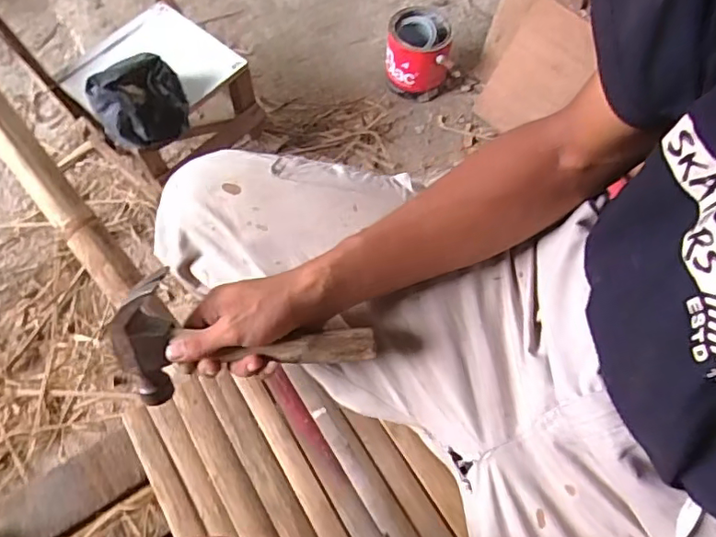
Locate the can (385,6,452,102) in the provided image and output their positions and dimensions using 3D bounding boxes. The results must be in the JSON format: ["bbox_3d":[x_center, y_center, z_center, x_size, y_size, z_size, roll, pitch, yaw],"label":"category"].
[{"bbox_3d":[0.141,-0.518,1.380,0.152,0.151,0.146,6,64,-1],"label":"can"}]

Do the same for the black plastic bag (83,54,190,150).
[{"bbox_3d":[-0.394,-0.299,1.045,0.162,0.126,0.112,-31,70,-17],"label":"black plastic bag"}]

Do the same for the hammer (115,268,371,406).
[{"bbox_3d":[-0.095,0.046,0.463,0.213,0.113,0.032,-11,34,8],"label":"hammer"}]

